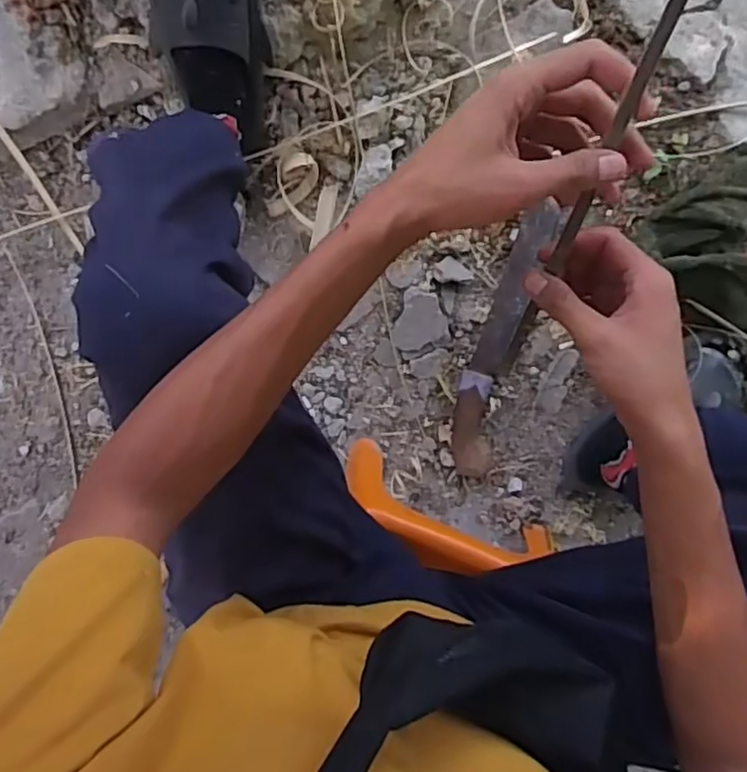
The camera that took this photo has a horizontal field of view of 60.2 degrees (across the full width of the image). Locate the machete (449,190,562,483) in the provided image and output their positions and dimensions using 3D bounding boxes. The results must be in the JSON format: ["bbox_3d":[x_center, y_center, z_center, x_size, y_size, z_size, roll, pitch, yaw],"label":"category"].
[{"bbox_3d":[0.175,-0.060,0.910,0.071,0.040,0.388,14,96,2],"label":"machete"}]

